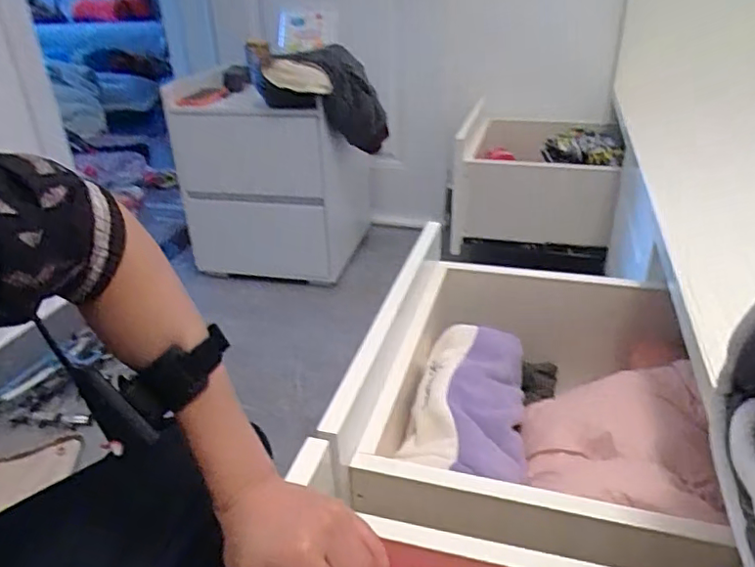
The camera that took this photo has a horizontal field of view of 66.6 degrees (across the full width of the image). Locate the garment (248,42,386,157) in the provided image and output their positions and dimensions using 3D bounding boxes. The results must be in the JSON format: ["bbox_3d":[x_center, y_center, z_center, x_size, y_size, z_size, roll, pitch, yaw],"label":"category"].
[{"bbox_3d":[-0.126,-0.439,1.363,0.315,0.209,0.187,5,31,5],"label":"garment"}]

